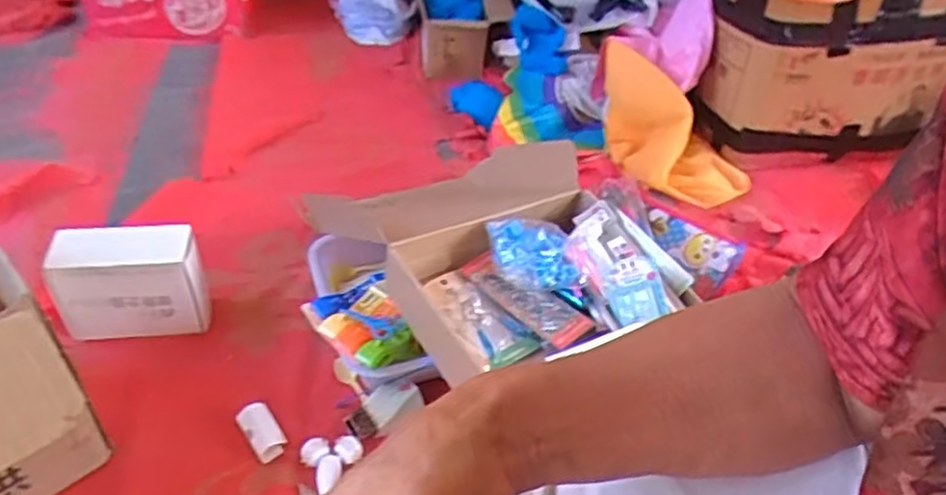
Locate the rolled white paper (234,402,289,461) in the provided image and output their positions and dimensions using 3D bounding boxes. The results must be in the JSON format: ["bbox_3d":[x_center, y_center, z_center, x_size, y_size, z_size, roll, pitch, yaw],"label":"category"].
[{"bbox_3d":[-0.258,0.222,0.873,0.038,0.022,0.073,-25,47,-29],"label":"rolled white paper"}]

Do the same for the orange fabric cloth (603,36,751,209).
[{"bbox_3d":[0.373,-0.235,1.408,0.197,0.106,0.382,-17,66,-21],"label":"orange fabric cloth"}]

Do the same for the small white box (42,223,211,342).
[{"bbox_3d":[-0.463,0.049,0.968,0.188,0.148,0.070,-7,41,-11],"label":"small white box"}]

